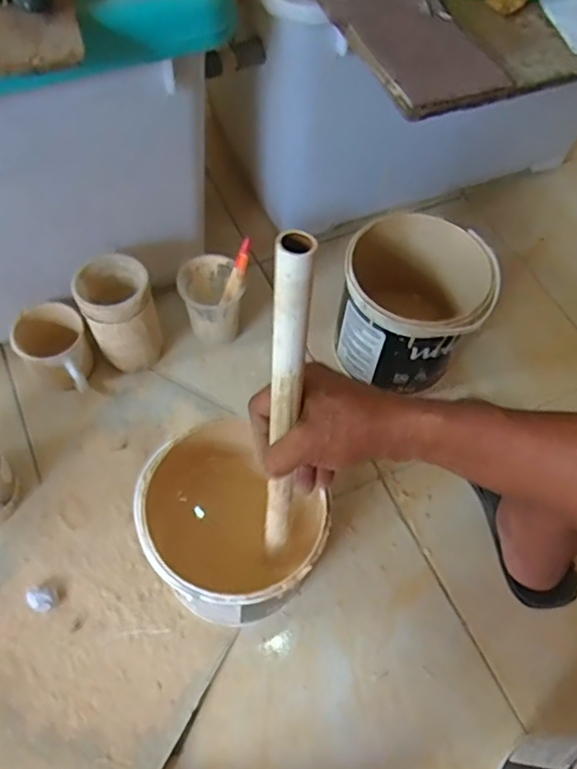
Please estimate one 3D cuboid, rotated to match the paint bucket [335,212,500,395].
[{"bbox_3d":[0.159,-0.098,0.808,0.178,0.188,0.171,2,61,-3],"label":"paint bucket"}]

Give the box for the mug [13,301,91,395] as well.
[{"bbox_3d":[-0.308,-0.038,0.804,0.090,0.080,0.120,-26,66,-17],"label":"mug"}]

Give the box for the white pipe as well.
[{"bbox_3d":[-0.004,0.037,0.461,0.021,0.352,0.019,-2,50,-5],"label":"white pipe"}]

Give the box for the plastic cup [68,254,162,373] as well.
[{"bbox_3d":[-0.220,-0.087,0.789,0.083,0.145,0.091,2,61,-3],"label":"plastic cup"}]

